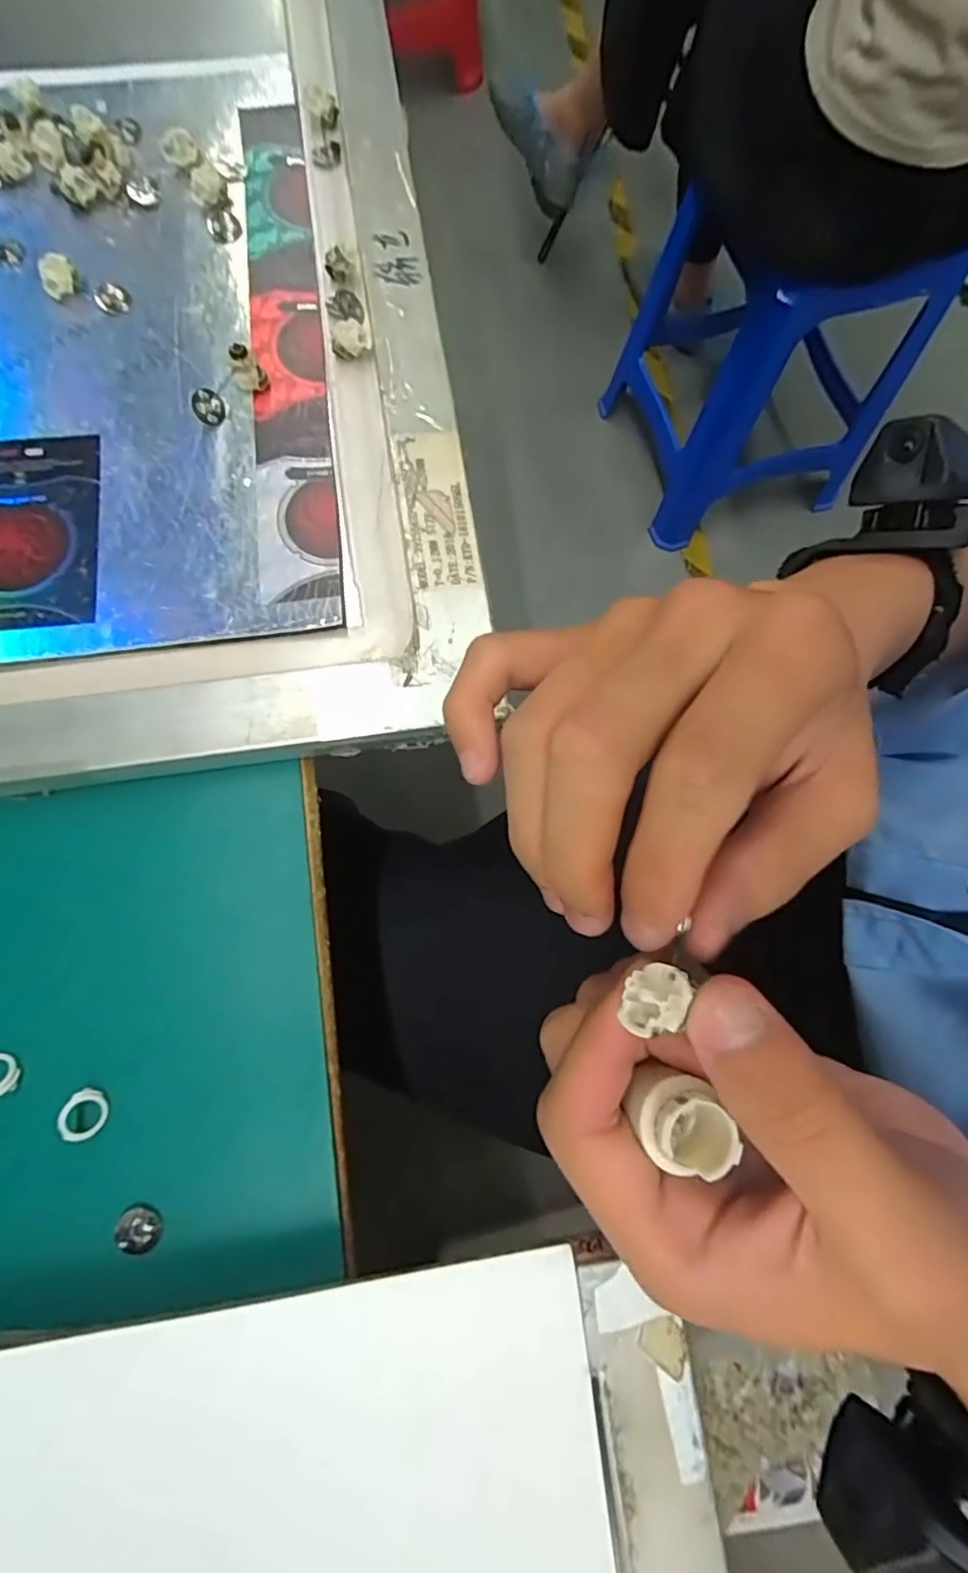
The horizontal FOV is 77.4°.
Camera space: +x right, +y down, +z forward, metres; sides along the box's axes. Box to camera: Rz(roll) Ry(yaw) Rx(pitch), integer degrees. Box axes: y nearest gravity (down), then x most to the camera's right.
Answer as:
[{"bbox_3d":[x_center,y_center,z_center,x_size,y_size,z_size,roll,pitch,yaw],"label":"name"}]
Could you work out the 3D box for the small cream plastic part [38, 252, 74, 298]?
[{"bbox_3d":[-0.198,-0.237,0.281,0.016,0.014,0.010,-34,80,-6],"label":"small cream plastic part"}]

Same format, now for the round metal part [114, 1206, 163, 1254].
[{"bbox_3d":[-0.118,0.152,0.207,0.013,0.004,0.014,0,78,0],"label":"round metal part"}]

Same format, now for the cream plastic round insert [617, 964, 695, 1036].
[{"bbox_3d":[0.038,0.045,0.129,0.012,0.009,0.014,18,79,4],"label":"cream plastic round insert"}]

